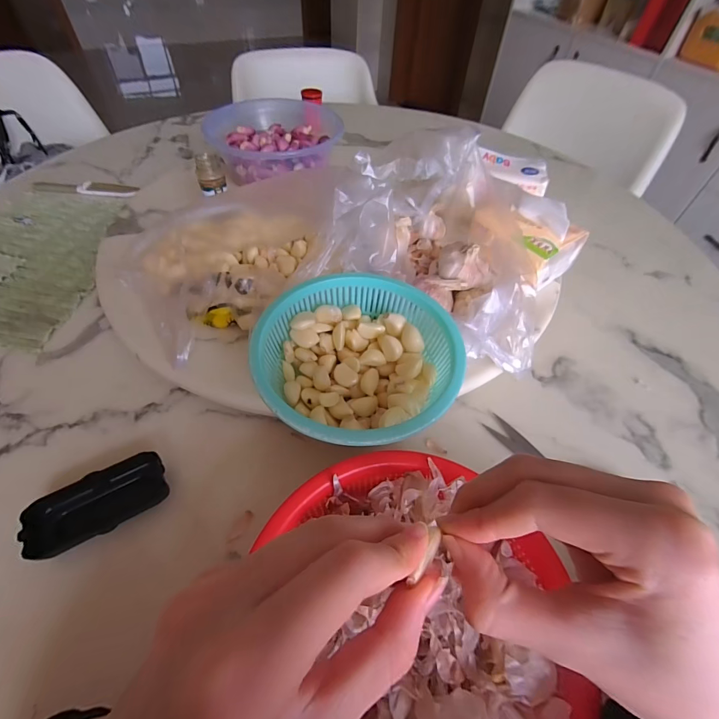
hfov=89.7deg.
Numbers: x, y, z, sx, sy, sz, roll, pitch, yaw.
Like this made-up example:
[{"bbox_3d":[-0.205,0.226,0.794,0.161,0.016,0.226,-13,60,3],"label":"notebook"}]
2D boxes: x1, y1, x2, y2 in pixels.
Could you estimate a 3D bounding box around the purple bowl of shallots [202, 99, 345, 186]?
[{"bbox_3d":[-0.135,-0.374,0.628,0.232,0.078,0.196,-13,55,-13],"label":"purple bowl of shallots"}]

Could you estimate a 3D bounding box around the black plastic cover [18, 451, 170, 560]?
[{"bbox_3d":[-0.235,0.128,0.328,0.110,0.024,0.049,-28,59,-22],"label":"black plastic cover"}]

